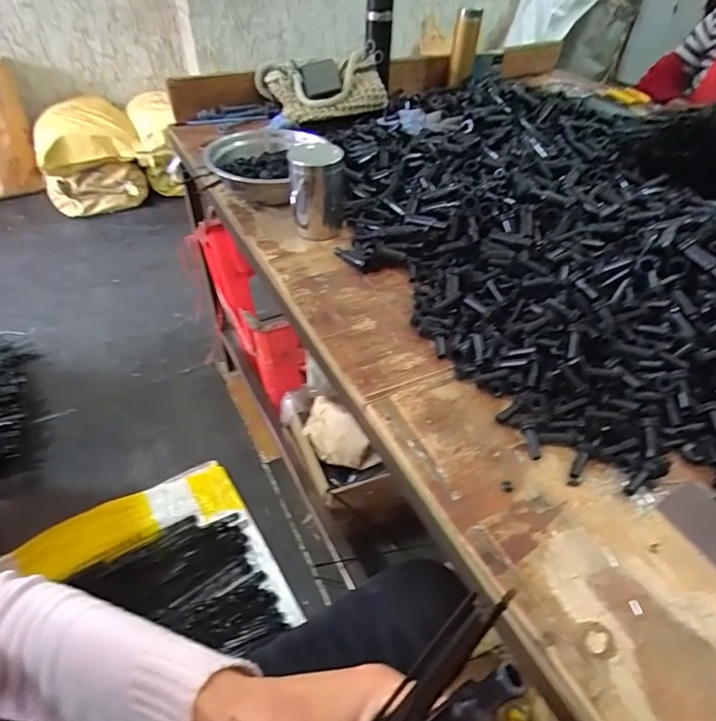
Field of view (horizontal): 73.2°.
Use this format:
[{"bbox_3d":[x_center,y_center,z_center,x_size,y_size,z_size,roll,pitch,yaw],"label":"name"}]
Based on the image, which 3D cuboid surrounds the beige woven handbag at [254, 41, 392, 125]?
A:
[{"bbox_3d":[-0.066,-0.612,1.071,0.290,0.088,0.221,-12,47,-14],"label":"beige woven handbag"}]

